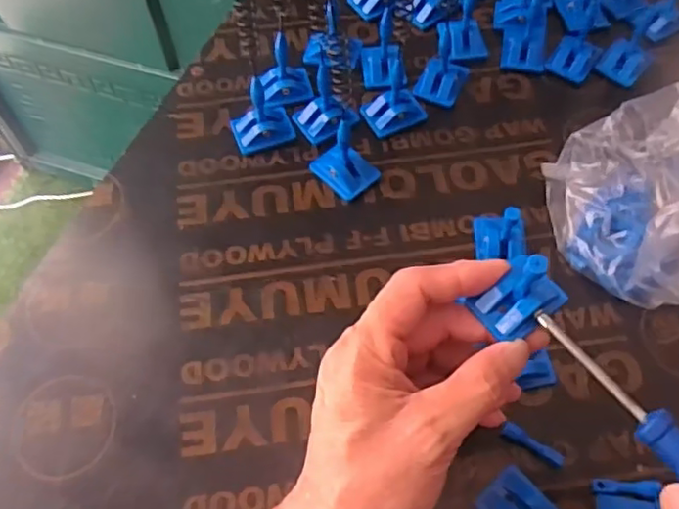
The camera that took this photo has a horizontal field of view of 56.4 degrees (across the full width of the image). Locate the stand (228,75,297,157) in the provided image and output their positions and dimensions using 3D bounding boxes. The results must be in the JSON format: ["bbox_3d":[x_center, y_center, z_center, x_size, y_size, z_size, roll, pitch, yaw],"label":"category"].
[{"bbox_3d":[-0.060,-0.106,0.476,0.045,0.047,0.035,-17,62,-7],"label":"stand"}]

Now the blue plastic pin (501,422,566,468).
[{"bbox_3d":[0.114,0.113,0.374,0.038,0.009,0.010,31,66,17],"label":"blue plastic pin"}]

